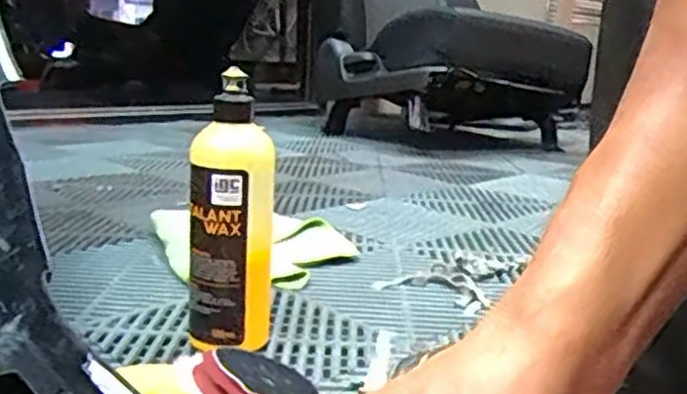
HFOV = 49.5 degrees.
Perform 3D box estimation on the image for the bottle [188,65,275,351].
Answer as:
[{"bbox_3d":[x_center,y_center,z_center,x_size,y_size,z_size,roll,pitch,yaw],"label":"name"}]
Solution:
[{"bbox_3d":[-0.085,0.014,0.568,0.061,0.203,0.042,0,11,-8],"label":"bottle"}]

